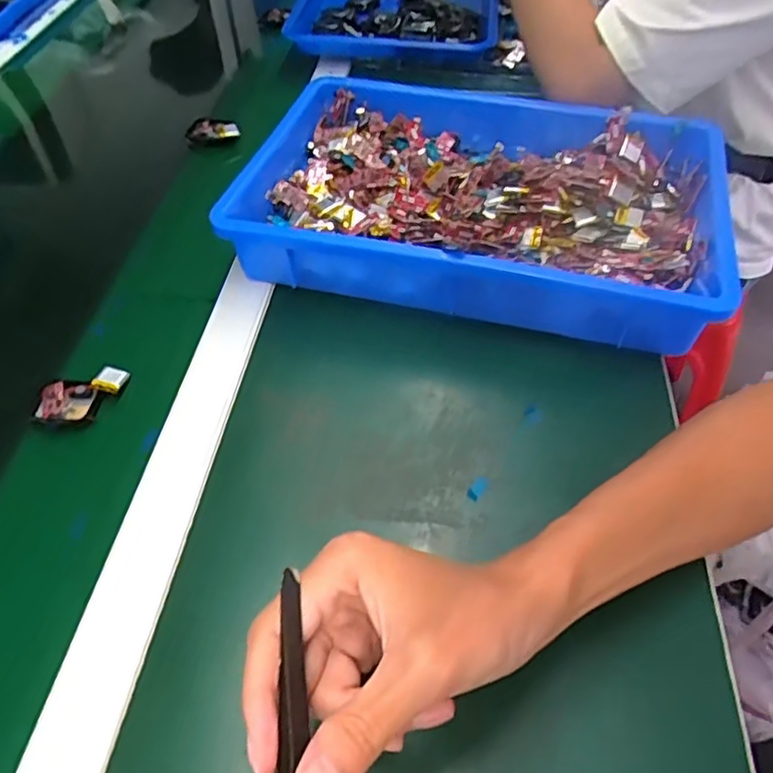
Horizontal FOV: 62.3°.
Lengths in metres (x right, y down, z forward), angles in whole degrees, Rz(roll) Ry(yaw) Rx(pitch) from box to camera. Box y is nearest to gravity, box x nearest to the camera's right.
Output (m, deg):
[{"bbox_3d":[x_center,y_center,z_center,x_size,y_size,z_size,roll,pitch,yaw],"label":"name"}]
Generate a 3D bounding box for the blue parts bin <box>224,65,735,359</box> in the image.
[{"bbox_3d":[0.075,-0.159,0.547,0.370,0.084,0.258,10,51,12],"label":"blue parts bin"}]

